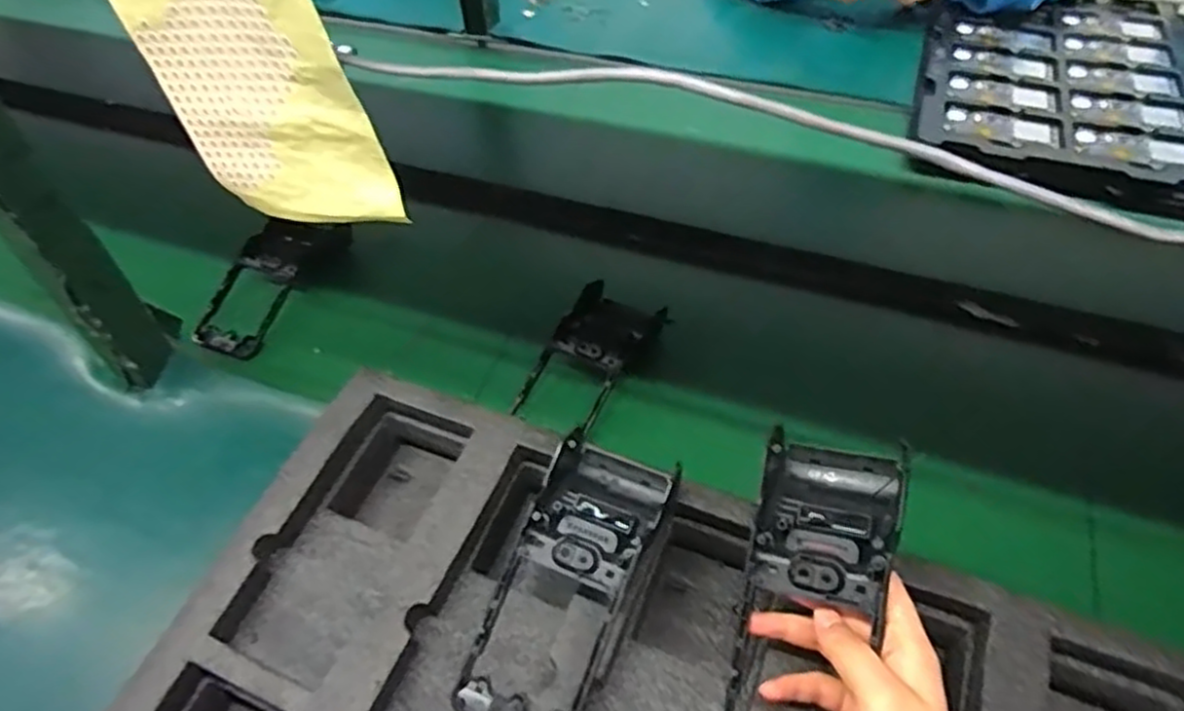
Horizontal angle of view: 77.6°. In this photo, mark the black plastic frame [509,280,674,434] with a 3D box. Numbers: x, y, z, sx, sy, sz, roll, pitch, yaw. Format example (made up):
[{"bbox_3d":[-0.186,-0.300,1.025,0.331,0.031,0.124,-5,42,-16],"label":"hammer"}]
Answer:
[{"bbox_3d":[-0.003,-0.001,0.661,0.085,0.031,0.150,30,57,25],"label":"black plastic frame"}]

